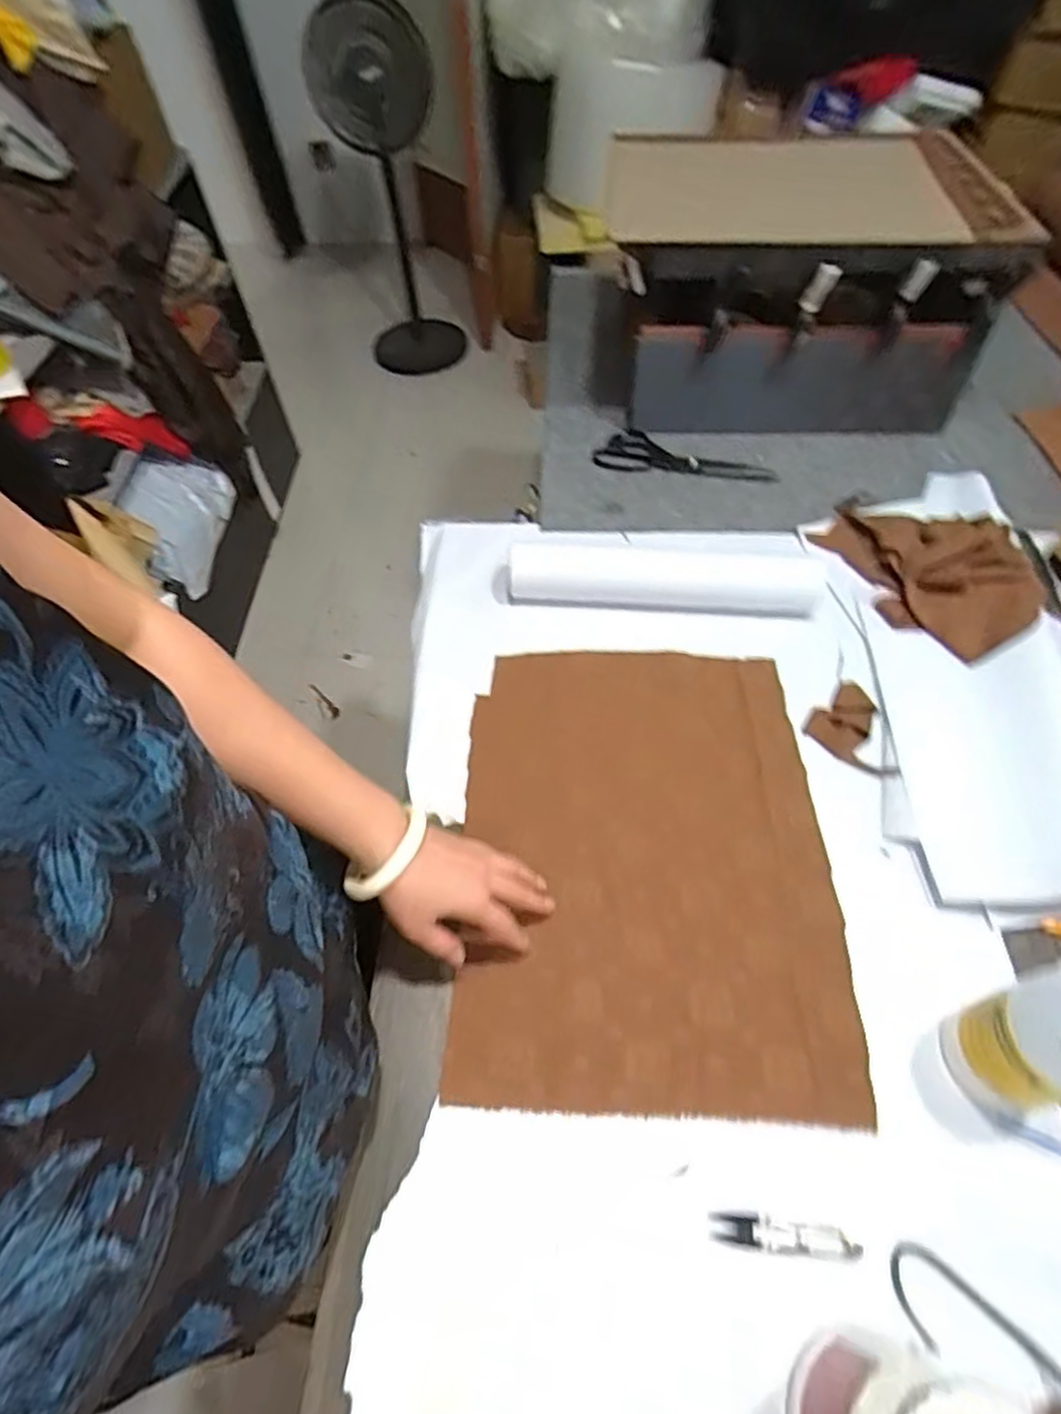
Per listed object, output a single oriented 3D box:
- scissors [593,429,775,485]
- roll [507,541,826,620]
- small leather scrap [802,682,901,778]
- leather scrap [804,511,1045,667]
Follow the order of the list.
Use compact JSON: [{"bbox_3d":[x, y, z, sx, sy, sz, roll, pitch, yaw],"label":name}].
[{"bbox_3d":[0.219,-0.349,0.963,0.243,0.014,0.075,12,57,13],"label":"scissors"},{"bbox_3d":[0.157,-0.158,0.828,0.372,0.051,0.067,5,57,6],"label":"roll"},{"bbox_3d":[0.355,0.028,0.730,0.084,0.009,0.100,-35,61,-19],"label":"small leather scrap"},{"bbox_3d":[0.482,-0.173,0.818,0.171,0.053,0.253,-25,58,-13],"label":"leather scrap"}]

